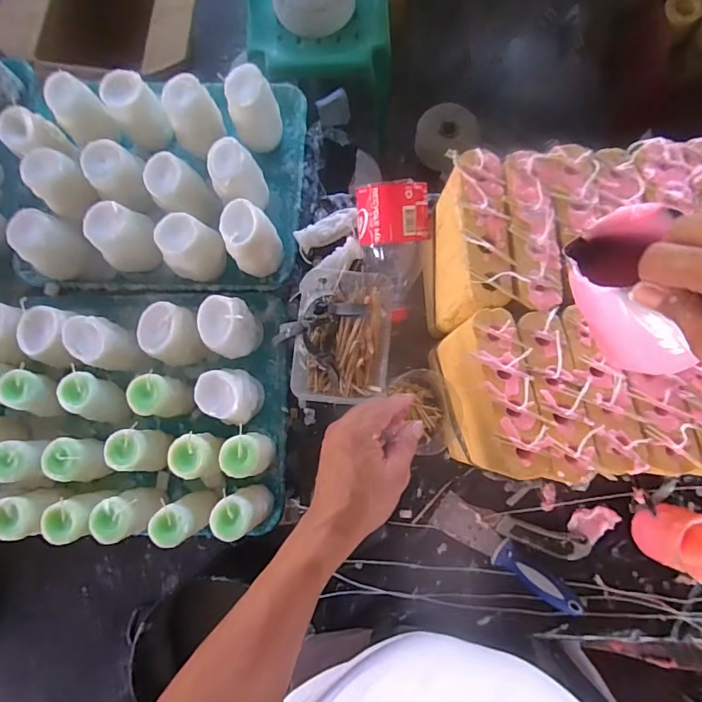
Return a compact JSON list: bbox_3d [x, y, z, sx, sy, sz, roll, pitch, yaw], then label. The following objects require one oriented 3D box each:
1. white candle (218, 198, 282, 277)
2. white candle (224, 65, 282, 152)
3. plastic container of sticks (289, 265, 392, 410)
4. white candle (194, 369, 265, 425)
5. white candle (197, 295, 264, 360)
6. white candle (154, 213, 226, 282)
[{"bbox_3d":[-0.136,-0.154,0.645,0.074,0.111,0.084,-29,81,-3],"label":"white candle"},{"bbox_3d":[-0.141,-0.356,0.681,0.068,0.098,0.083,-10,81,0],"label":"white candle"},{"bbox_3d":[-0.011,-0.020,0.591,0.120,0.056,0.179,4,81,2],"label":"plastic container of sticks"},{"bbox_3d":[-0.164,0.060,0.627,0.071,0.098,0.067,0,81,1],"label":"white candle"},{"bbox_3d":[-0.169,-0.031,0.637,0.066,0.091,0.083,-7,81,0],"label":"white candle"},{"bbox_3d":[-0.227,-0.143,0.653,0.072,0.106,0.079,40,84,7],"label":"white candle"}]

